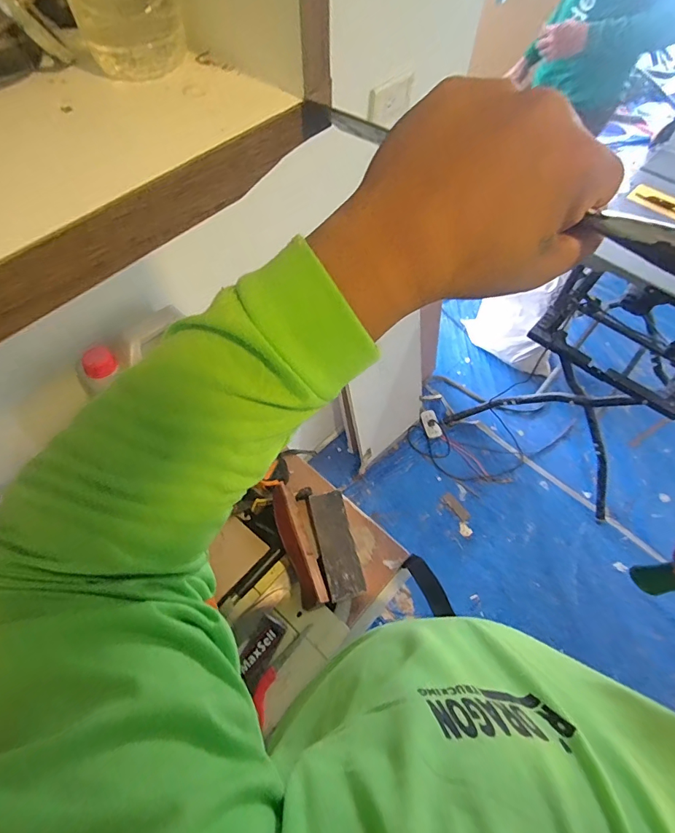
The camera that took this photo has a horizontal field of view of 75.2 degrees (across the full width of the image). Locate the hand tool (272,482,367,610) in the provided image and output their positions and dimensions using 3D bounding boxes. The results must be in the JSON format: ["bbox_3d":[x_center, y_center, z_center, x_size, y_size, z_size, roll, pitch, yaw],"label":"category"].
[{"bbox_3d":[-0.031,0.200,0.710,0.118,0.064,0.195,-11,61,-6],"label":"hand tool"}]

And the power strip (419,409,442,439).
[{"bbox_3d":[0.388,0.030,1.828,0.064,0.046,0.130,-24,61,15],"label":"power strip"}]

